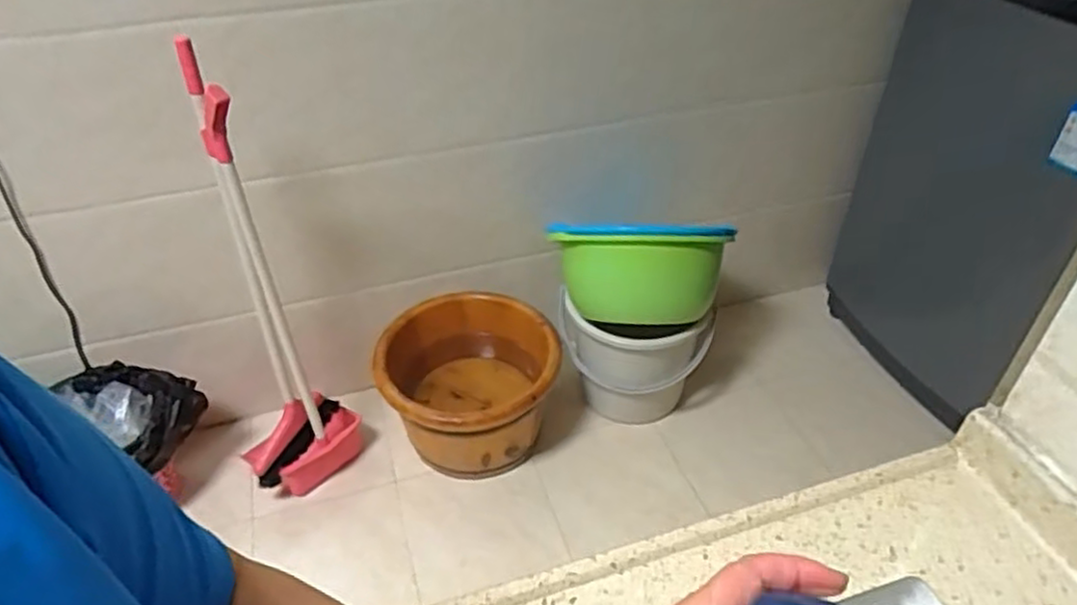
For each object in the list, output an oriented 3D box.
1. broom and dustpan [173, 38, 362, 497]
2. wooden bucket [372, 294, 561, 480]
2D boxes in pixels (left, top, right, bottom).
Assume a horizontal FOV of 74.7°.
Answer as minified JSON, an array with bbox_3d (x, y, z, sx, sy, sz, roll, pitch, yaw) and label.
[{"bbox_3d":[-0.488,0.007,1.269,0.165,0.885,0.190,2,40,4],"label":"broom and dustpan"},{"bbox_3d":[-0.154,0.205,1.574,0.372,0.276,0.349,-1,40,1],"label":"wooden bucket"}]

